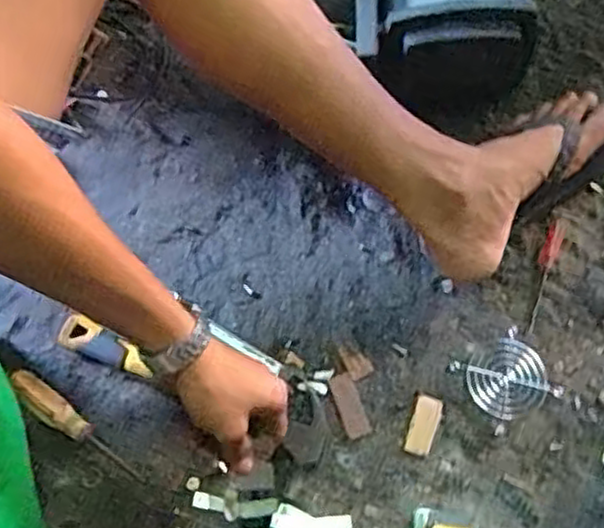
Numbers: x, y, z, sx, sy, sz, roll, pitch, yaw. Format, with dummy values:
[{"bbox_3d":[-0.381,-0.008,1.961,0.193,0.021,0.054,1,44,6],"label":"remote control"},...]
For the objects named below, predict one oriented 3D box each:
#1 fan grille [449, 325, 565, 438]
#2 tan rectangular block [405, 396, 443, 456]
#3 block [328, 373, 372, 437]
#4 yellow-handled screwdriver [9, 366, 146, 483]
[{"bbox_3d":[0.191,0.107,0.677,0.078,0.004,0.074,-29,70,-8],"label":"fan grille"},{"bbox_3d":[0.110,0.146,0.658,0.024,0.004,0.052,16,70,9],"label":"tan rectangular block"},{"bbox_3d":[0.044,0.132,0.678,0.023,0.004,0.058,-18,69,-4],"label":"block"},{"bbox_3d":[-0.209,0.152,0.668,0.153,0.026,0.024,38,75,16],"label":"yellow-handled screwdriver"}]

